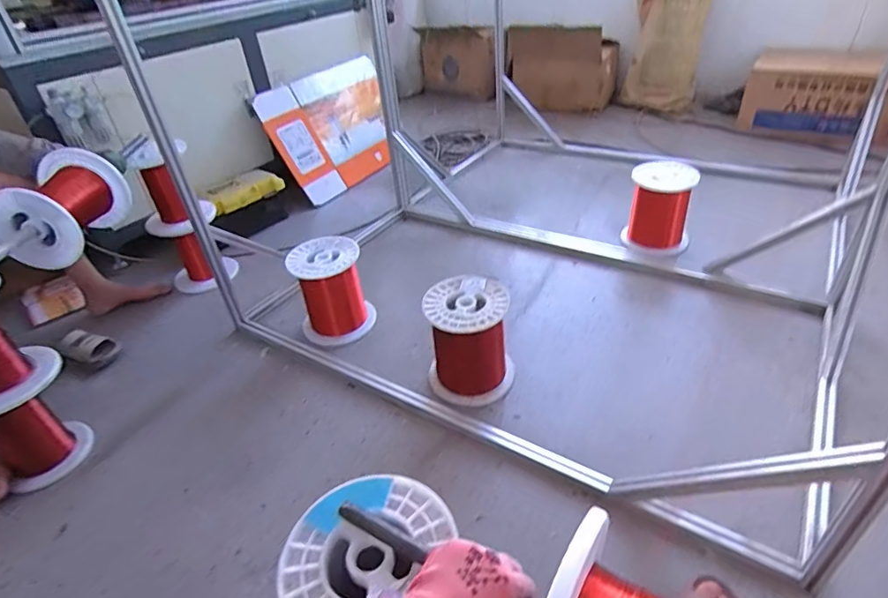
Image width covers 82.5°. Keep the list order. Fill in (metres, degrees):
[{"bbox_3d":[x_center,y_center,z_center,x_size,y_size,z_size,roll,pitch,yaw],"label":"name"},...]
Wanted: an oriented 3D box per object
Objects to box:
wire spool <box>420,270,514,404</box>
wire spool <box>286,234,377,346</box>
[{"bbox_3d":[0.061,0.103,1.242,0.196,0.248,0.200,-4,38,3],"label":"wire spool"},{"bbox_3d":[-0.320,-0.023,1.439,0.206,0.238,0.193,-4,38,3],"label":"wire spool"}]

